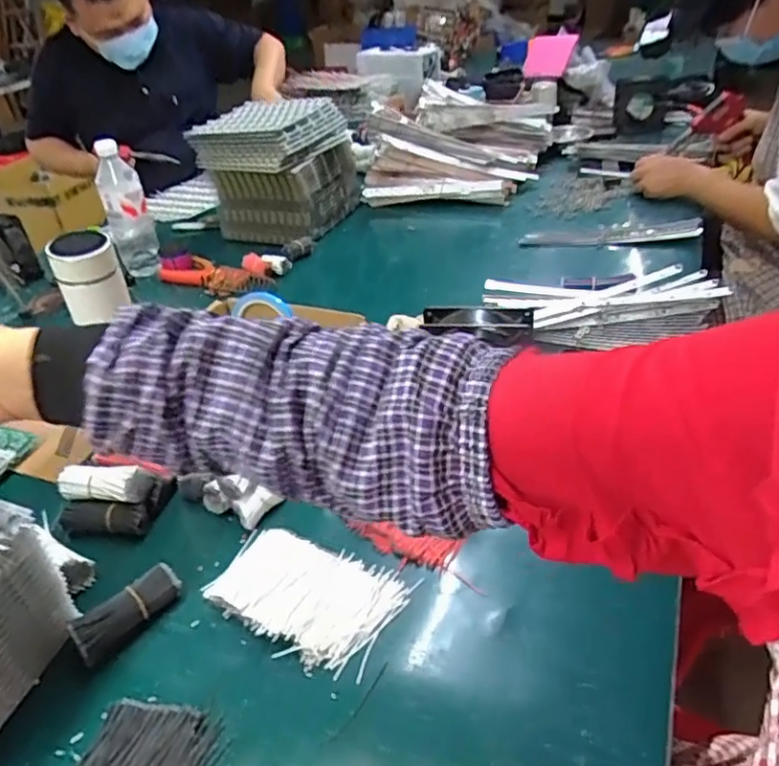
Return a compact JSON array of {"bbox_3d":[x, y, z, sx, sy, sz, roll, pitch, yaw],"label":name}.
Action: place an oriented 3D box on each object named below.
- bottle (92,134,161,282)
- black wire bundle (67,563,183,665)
[{"bbox_3d":[-0.446,-0.289,1.016,0.073,0.210,0.076,-17,38,-18],"label":"bottle"},{"bbox_3d":[-0.223,0.194,0.512,0.026,0.037,0.089,26,45,35],"label":"black wire bundle"}]

